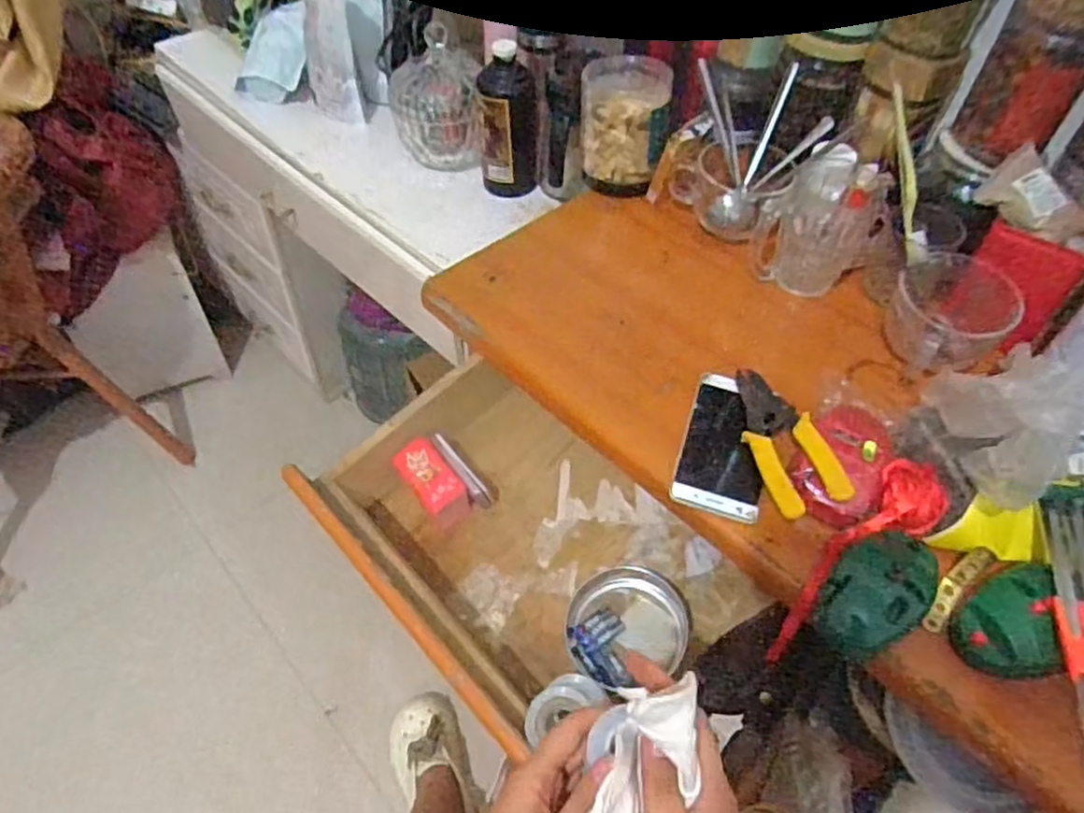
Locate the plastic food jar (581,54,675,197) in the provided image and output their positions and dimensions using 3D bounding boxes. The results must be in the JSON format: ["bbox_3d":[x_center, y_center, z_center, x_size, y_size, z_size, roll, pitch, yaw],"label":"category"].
[{"bbox_3d":[0.089,-0.312,0.799,0.097,0.118,0.097,8,52,3],"label":"plastic food jar"}]

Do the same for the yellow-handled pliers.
[{"bbox_3d":[0.193,0.022,0.589,0.054,0.031,0.150,-11,53,-12],"label":"yellow-handled pliers"}]

